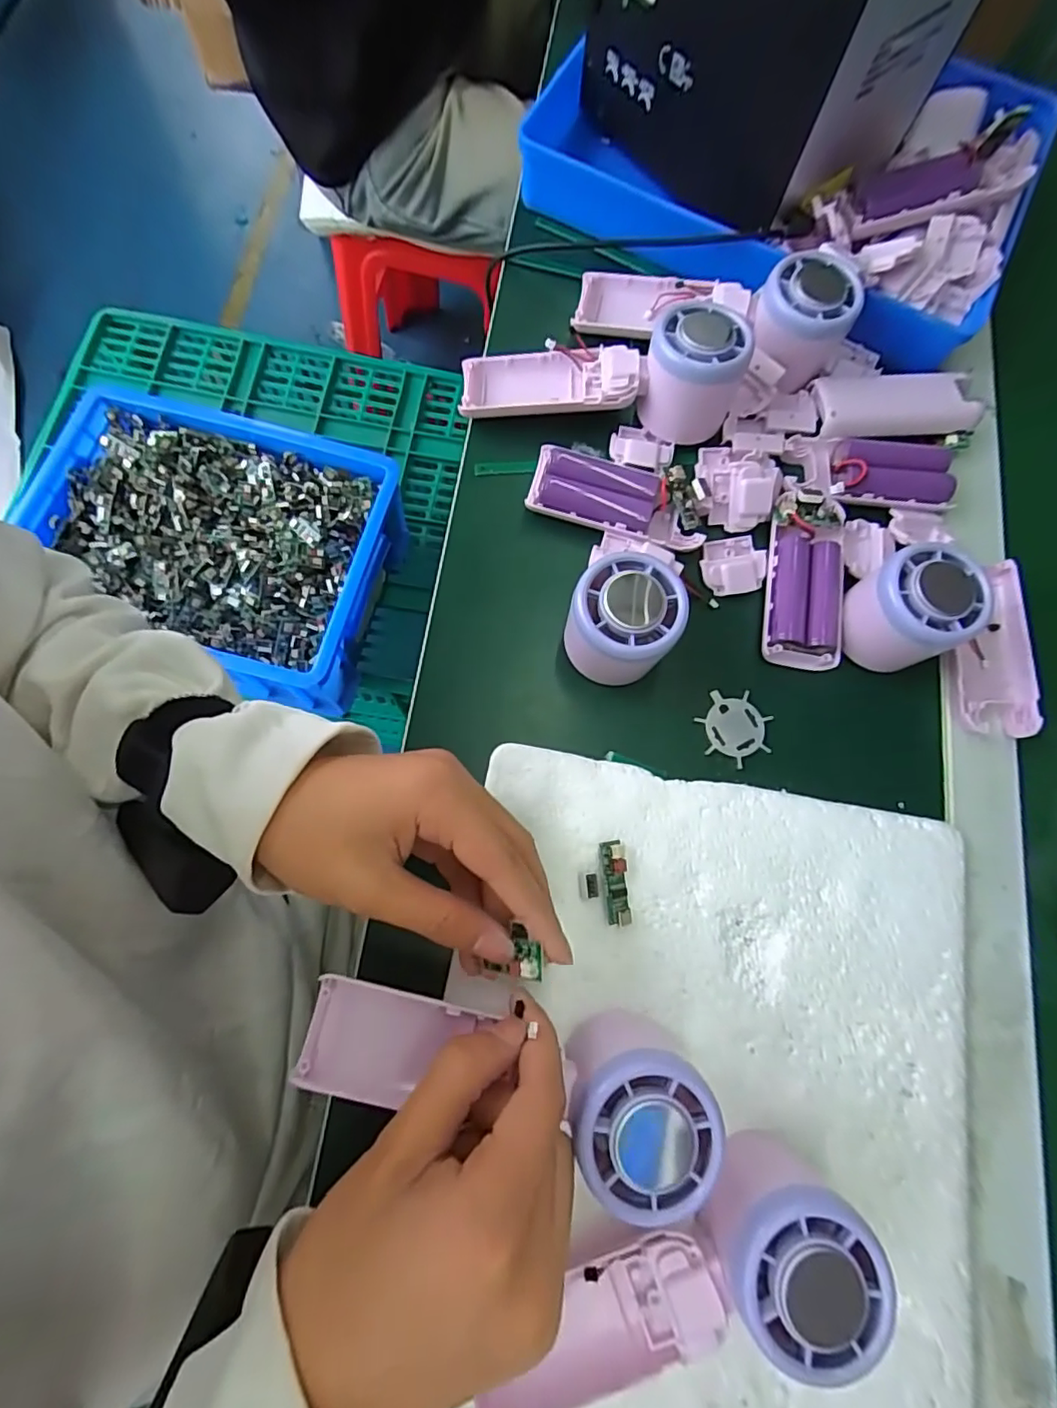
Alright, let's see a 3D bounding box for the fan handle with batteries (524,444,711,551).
[{"bbox_3d":[0.052,-0.123,0.337,0.101,0.017,0.043,16,76,4],"label":"fan handle with batteries"}]

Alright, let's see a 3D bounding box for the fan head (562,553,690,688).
[{"bbox_3d":[0.049,-0.043,0.299,0.055,0.048,0.053,12,75,1],"label":"fan head"}]

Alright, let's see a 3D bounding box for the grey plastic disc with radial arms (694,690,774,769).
[{"bbox_3d":[0.114,0.013,0.321,0.040,0.004,0.039,0,76,-1],"label":"grey plastic disc with radial arms"}]

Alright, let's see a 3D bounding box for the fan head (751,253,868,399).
[{"bbox_3d":[0.164,-0.230,0.352,0.055,0.046,0.060,0,76,-1],"label":"fan head"}]

